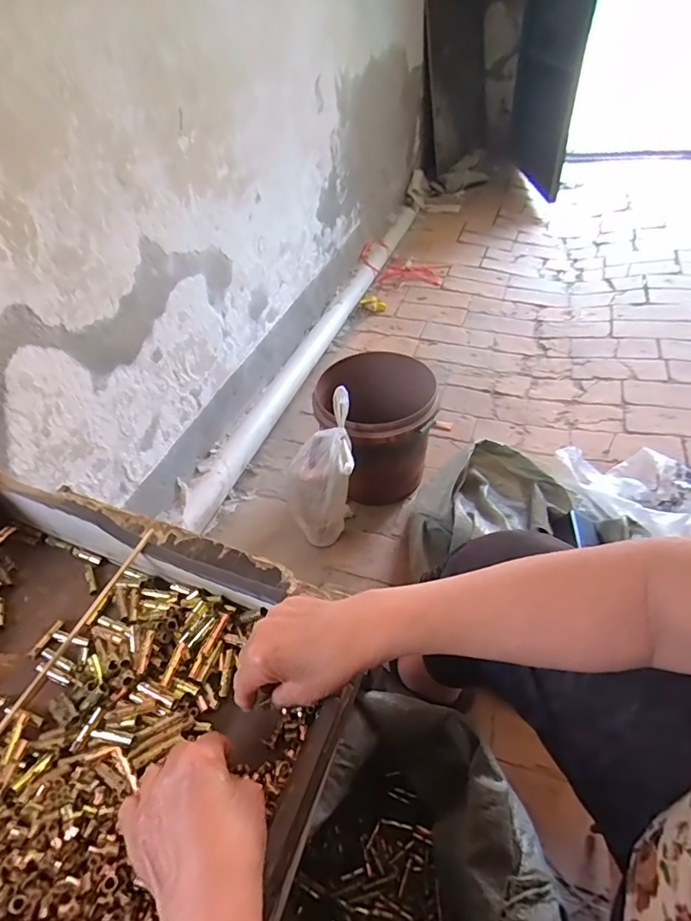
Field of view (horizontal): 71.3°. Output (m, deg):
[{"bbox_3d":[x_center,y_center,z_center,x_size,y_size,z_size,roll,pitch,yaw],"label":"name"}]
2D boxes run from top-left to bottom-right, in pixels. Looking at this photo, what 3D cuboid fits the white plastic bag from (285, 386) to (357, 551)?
[{"bbox_3d":[-0.048,0.046,0.970,0.136,0.327,0.130,-5,45,0],"label":"white plastic bag"}]

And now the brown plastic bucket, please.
[{"bbox_3d":[0.071,-0.065,1.099,0.247,0.303,0.230,-3,45,3],"label":"brown plastic bucket"}]

